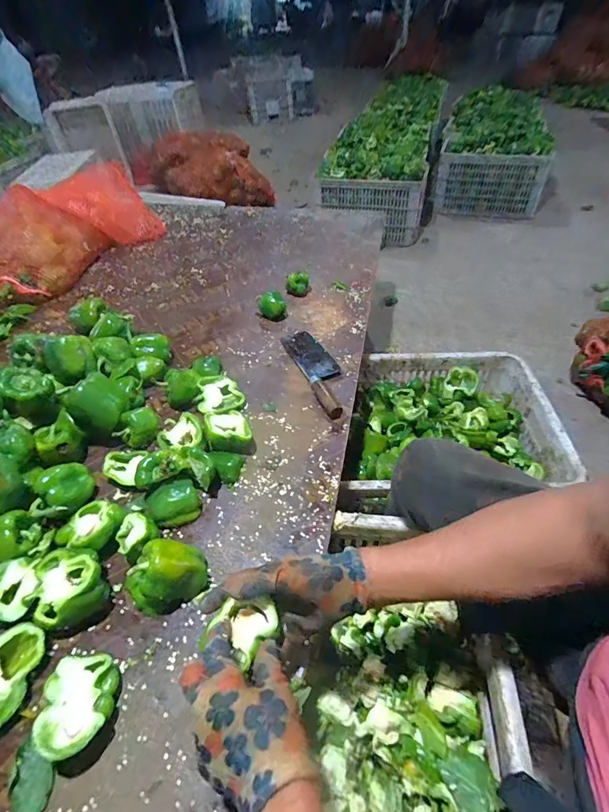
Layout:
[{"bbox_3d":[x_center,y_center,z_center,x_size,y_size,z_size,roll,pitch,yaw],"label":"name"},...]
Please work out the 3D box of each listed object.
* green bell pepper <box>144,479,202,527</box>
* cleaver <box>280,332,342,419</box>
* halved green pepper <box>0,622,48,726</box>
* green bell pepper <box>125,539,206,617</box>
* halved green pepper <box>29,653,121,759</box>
[{"bbox_3d":[-0.174,0.133,0.524,0.065,0.037,0.046,-27,50,-20],"label":"green bell pepper"},{"bbox_3d":[0.027,-0.075,0.736,0.072,0.022,0.237,-19,48,-13],"label":"cleaver"},{"bbox_3d":[-0.316,0.273,0.401,0.066,0.051,0.087,9,48,12],"label":"halved green pepper"},{"bbox_3d":[-0.161,0.199,0.456,0.075,0.059,0.082,-2,46,2],"label":"green bell pepper"},{"bbox_3d":[-0.217,0.292,0.382,0.057,0.050,0.076,-8,46,-3],"label":"halved green pepper"}]

